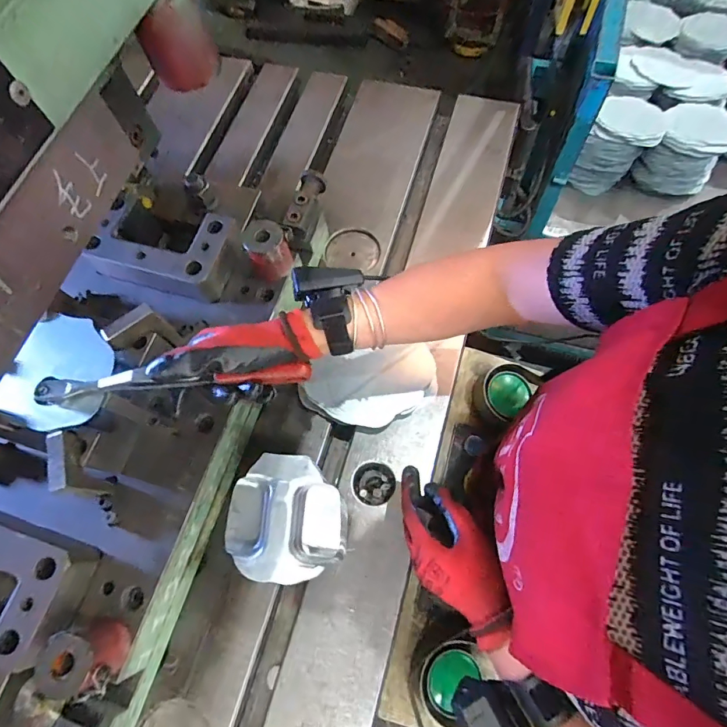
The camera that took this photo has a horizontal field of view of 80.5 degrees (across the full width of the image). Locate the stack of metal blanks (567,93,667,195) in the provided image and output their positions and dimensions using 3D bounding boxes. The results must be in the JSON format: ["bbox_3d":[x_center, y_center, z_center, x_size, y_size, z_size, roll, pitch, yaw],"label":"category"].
[{"bbox_3d":[0.604,-0.515,1.028,0.143,0.165,0.145,28,73,14],"label":"stack of metal blanks"}]

